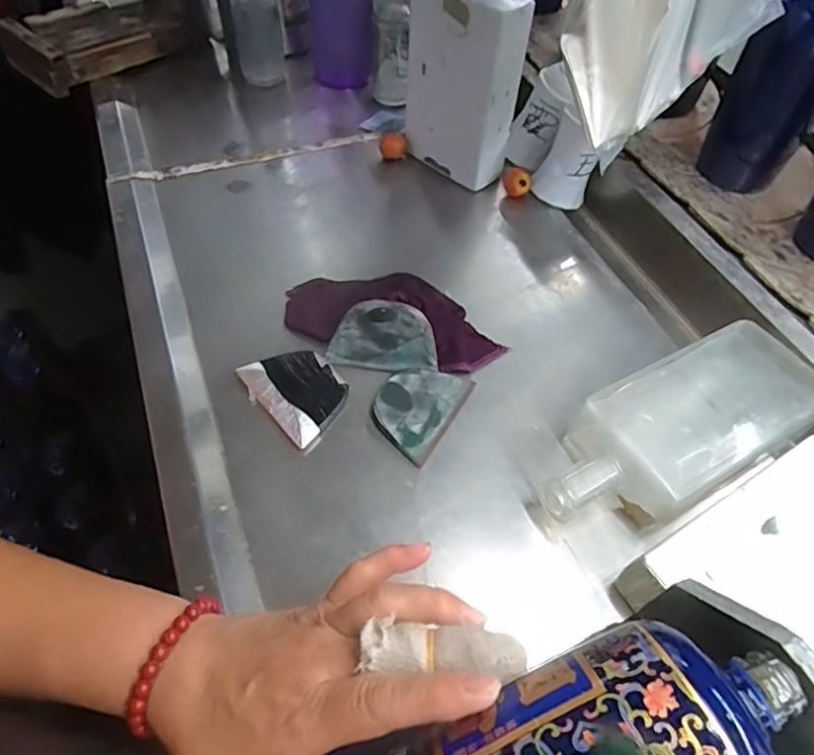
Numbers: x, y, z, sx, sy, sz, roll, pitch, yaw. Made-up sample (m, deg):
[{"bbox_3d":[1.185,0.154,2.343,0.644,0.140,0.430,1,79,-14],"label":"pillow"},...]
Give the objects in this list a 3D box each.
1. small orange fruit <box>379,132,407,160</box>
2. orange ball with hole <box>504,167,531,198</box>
[{"bbox_3d":[-0.015,-0.247,0.626,0.028,0.025,0.022,-1,55,-1],"label":"small orange fruit"},{"bbox_3d":[0.113,-0.200,0.601,0.024,0.030,0.027,3,55,2],"label":"orange ball with hole"}]

